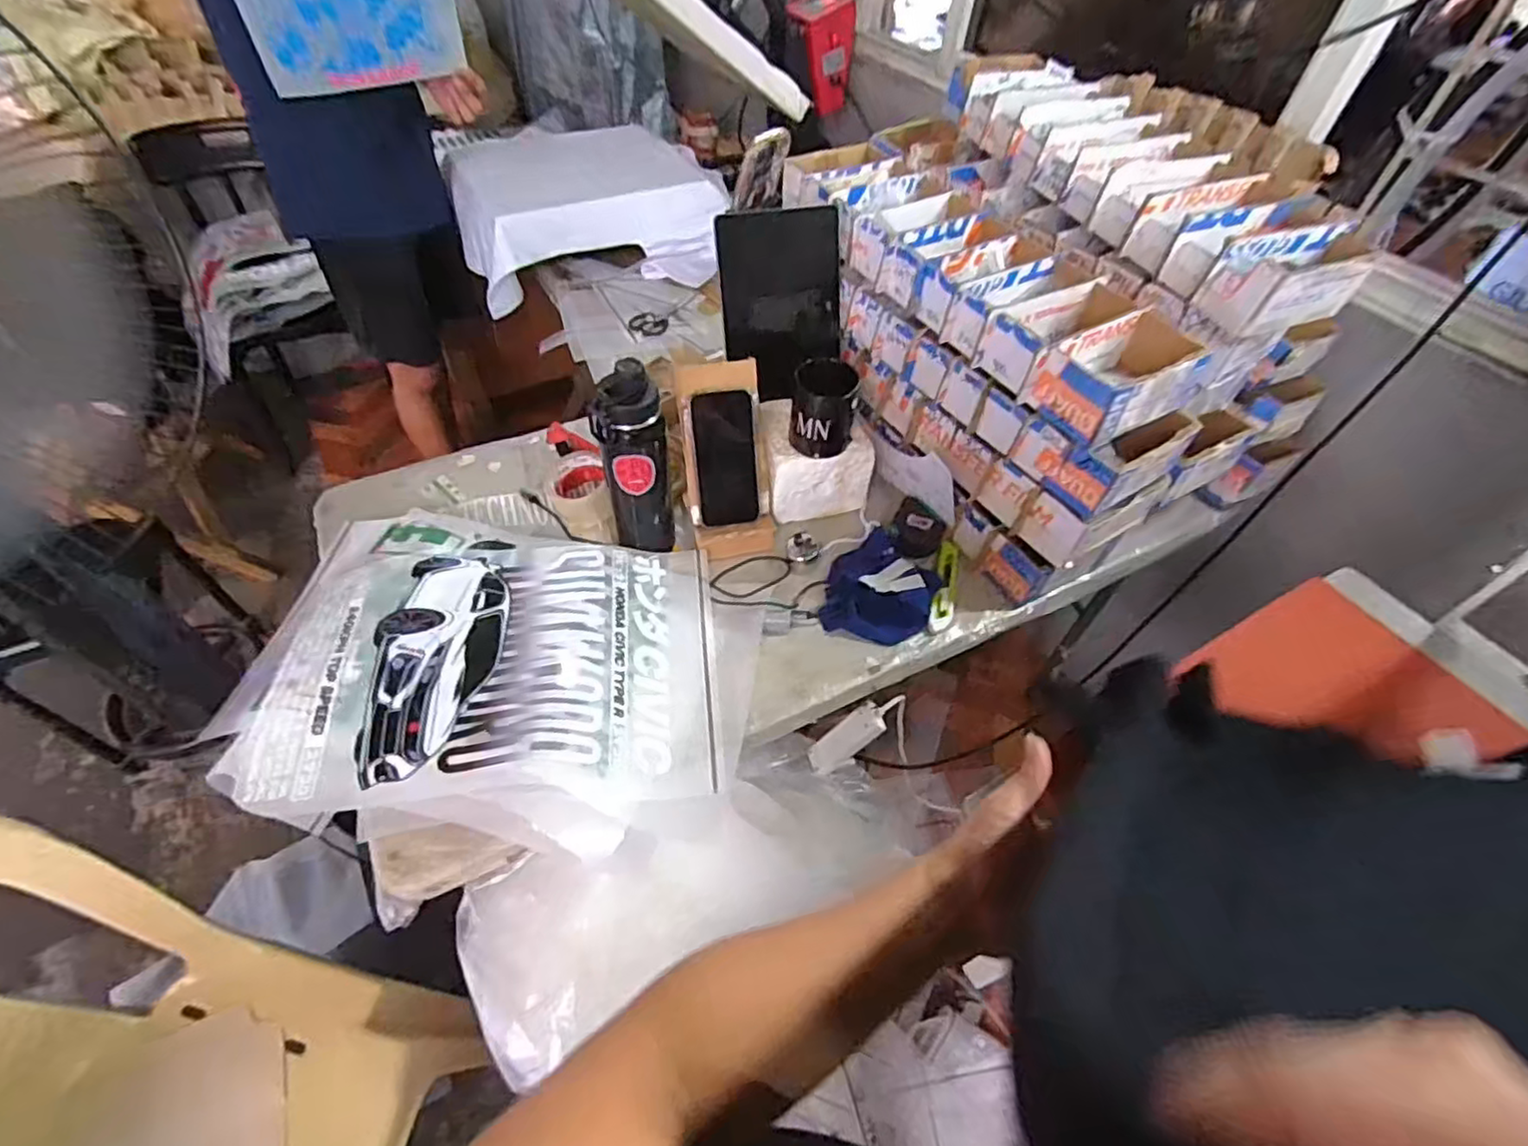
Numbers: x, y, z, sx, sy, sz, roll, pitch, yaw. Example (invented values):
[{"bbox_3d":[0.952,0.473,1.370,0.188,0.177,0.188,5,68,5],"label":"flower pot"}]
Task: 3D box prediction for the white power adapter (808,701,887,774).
[{"bbox_3d":[0.110,0.219,0.890,0.023,0.124,0.042,15,36,-46],"label":"white power adapter"}]

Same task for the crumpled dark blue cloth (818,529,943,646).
[{"bbox_3d":[0.152,0.013,0.866,0.137,0.052,0.162,17,52,10],"label":"crumpled dark blue cloth"}]

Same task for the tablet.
[{"bbox_3d":[0.026,-0.351,0.893,0.159,0.225,0.015,-12,30,-11],"label":"tablet"}]

